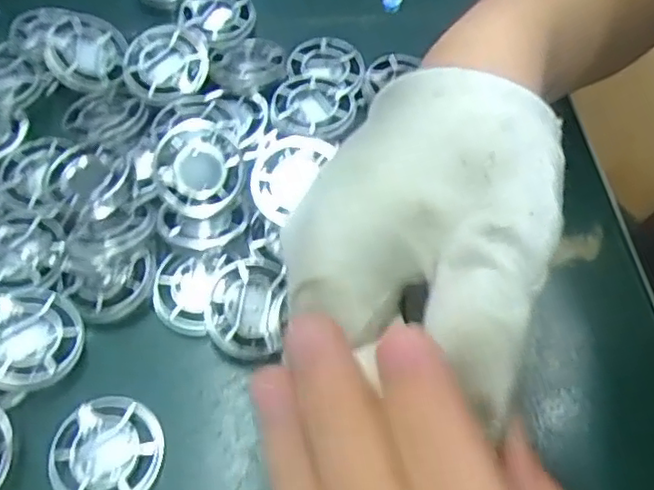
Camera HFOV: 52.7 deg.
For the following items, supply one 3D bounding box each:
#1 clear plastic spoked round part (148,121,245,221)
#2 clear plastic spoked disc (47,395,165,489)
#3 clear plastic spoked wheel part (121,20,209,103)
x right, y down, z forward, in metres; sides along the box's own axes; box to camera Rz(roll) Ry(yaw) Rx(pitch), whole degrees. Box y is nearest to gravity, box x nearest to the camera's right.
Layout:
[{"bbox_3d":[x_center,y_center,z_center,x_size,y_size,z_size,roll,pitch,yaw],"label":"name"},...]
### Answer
[{"bbox_3d":[-0.056,-0.032,0.286,0.038,0.016,0.041,1,61,-1],"label":"clear plastic spoked round part"},{"bbox_3d":[-0.080,0.075,0.240,0.039,0.004,0.039,1,61,-1],"label":"clear plastic spoked disc"},{"bbox_3d":[-0.078,-0.087,0.319,0.040,0.012,0.042,-10,62,-7],"label":"clear plastic spoked wheel part"}]

